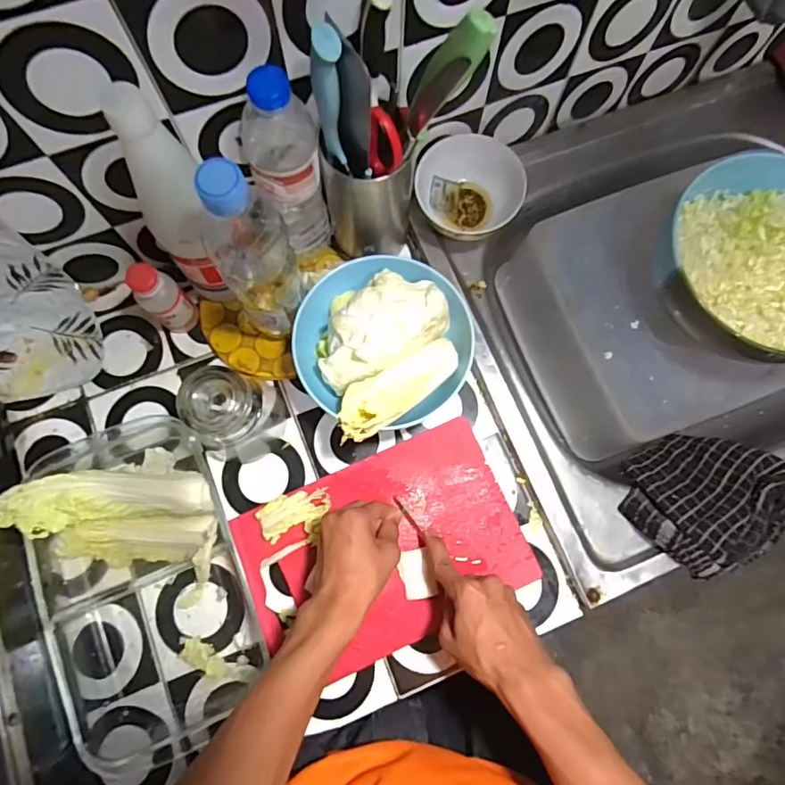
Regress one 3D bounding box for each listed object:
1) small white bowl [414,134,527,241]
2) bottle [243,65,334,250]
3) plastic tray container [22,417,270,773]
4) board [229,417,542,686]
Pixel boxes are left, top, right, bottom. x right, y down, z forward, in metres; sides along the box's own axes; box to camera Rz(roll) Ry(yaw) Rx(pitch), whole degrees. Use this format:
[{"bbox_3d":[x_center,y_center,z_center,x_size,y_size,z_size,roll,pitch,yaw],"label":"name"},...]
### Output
[{"bbox_3d":[0.082,-0.223,0.552,0.112,0.053,0.094,4,77,0],"label":"small white bowl"},{"bbox_3d":[-0.094,-0.195,0.469,0.059,0.224,0.053,-16,78,-5],"label":"bottle"},{"bbox_3d":[-0.232,0.174,0.476,0.170,0.038,0.303,-18,78,-5],"label":"plastic tray container"},{"bbox_3d":[-0.009,0.158,0.509,0.267,0.015,0.180,-24,78,-7],"label":"board"}]

